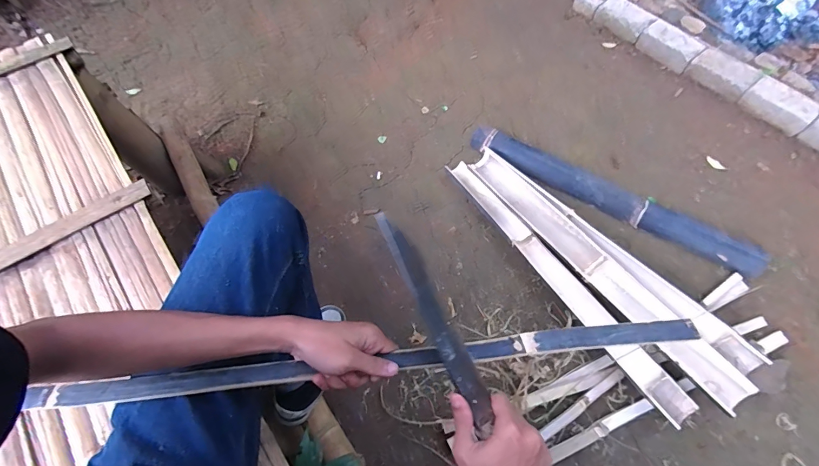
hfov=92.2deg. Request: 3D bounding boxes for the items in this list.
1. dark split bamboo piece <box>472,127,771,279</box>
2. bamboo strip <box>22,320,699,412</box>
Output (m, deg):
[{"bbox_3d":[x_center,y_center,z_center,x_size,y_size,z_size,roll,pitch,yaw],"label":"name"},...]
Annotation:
[{"bbox_3d":[0.600,-0.124,1.225,0.904,0.055,0.098,31,66,16],"label":"dark split bamboo piece"},{"bbox_3d":[-0.048,0.141,0.428,0.705,0.011,0.027,-6,62,-1],"label":"bamboo strip"}]

